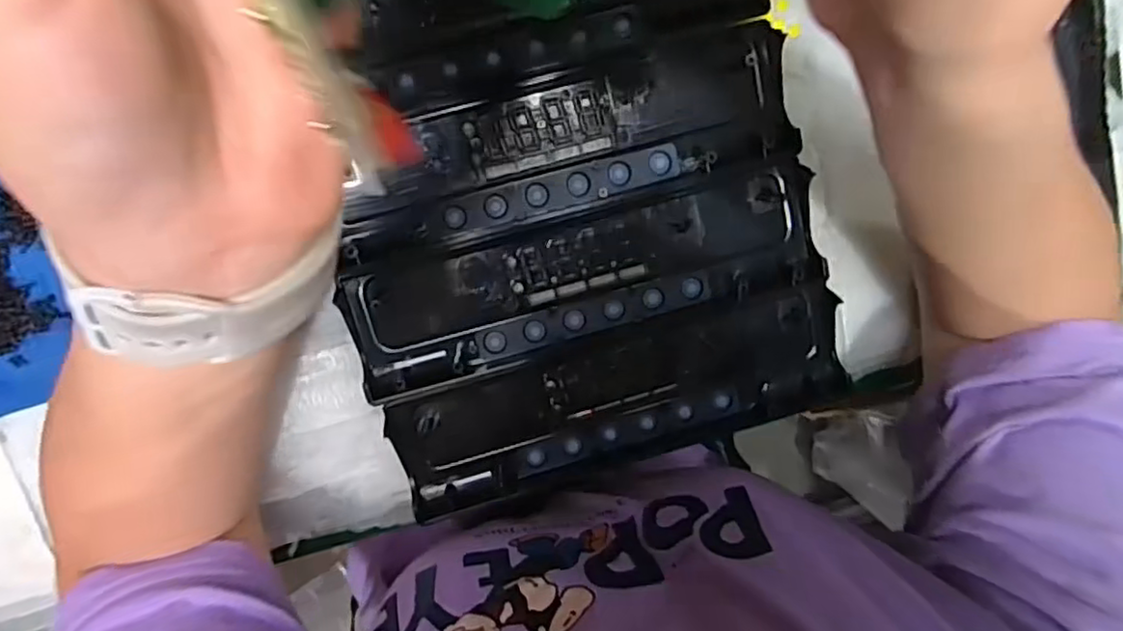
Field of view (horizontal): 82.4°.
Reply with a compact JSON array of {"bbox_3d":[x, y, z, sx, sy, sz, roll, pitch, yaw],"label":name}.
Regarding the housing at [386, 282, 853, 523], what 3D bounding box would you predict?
[{"bbox_3d":[0.034,0.049,0.351,0.242,0.018,0.075,-15,102,-2],"label":"housing"}]

